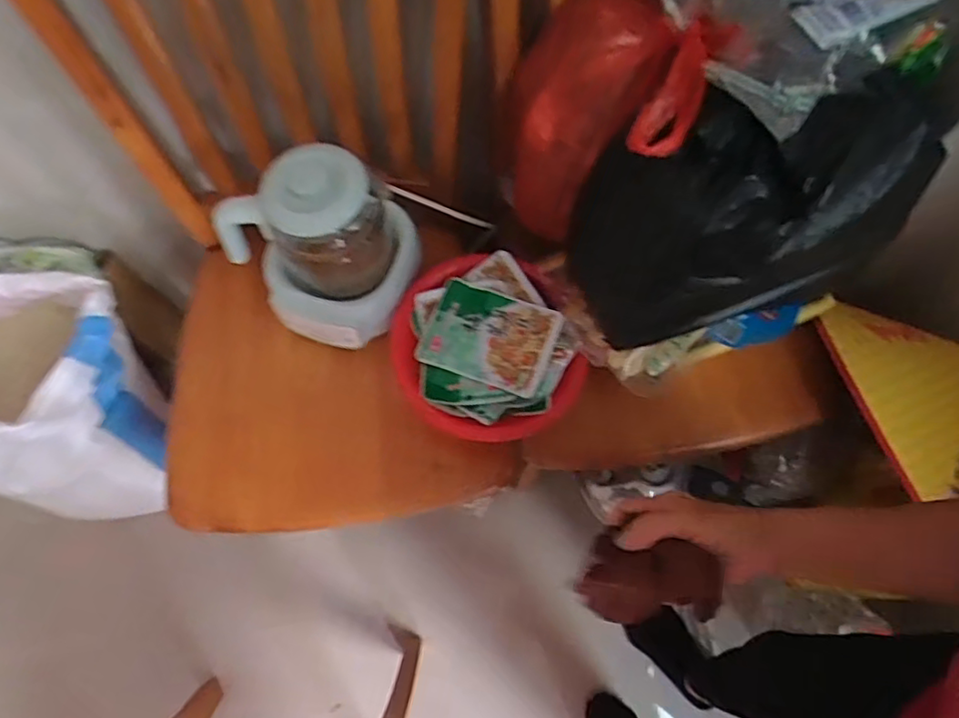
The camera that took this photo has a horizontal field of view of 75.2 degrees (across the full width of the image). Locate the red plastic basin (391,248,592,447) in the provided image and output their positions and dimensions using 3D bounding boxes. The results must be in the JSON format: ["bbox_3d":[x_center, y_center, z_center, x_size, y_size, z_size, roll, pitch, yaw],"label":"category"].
[{"bbox_3d":[0.005,-0.013,0.744,0.214,0.063,0.224,1,73,-2],"label":"red plastic basin"}]

